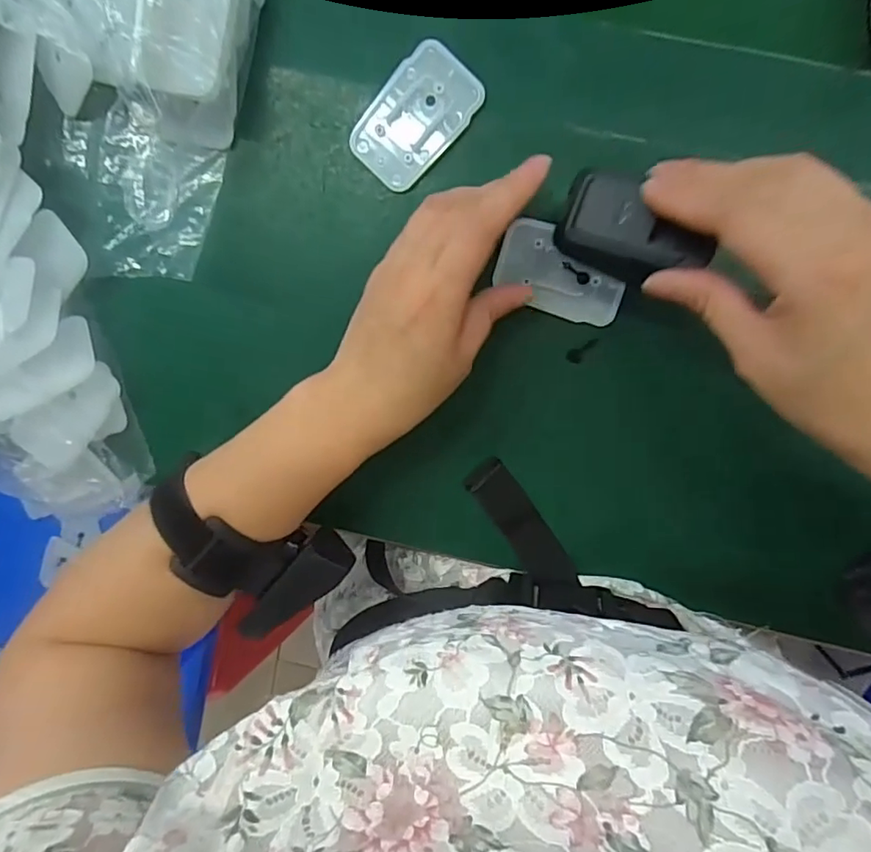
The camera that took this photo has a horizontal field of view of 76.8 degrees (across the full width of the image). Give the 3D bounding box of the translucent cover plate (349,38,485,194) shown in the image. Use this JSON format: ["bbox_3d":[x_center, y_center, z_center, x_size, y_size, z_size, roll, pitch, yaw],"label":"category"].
[{"bbox_3d":[-0.011,-0.162,0.289,0.044,0.007,0.069,43,97,-3],"label":"translucent cover plate"}]

